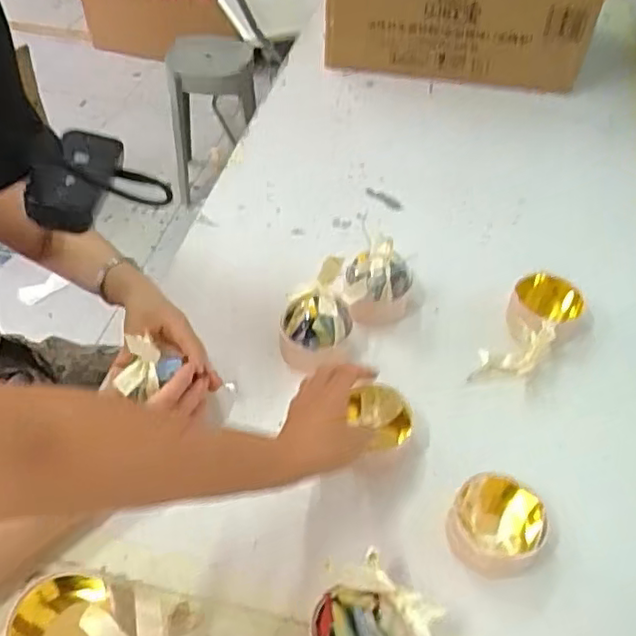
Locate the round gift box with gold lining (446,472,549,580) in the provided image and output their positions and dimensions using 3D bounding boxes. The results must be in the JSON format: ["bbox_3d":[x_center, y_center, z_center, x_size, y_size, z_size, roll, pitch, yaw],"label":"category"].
[{"bbox_3d":[0.163,0.189,0.575,0.079,0.042,0.080,1,47,-1],"label":"round gift box with gold lining"}]

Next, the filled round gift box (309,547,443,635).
[{"bbox_3d":[0.045,0.249,0.493,0.087,0.075,0.085,1,47,-1],"label":"filled round gift box"}]

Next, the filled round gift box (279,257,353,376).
[{"bbox_3d":[-0.001,-0.001,0.690,0.079,0.094,0.072,1,47,-1],"label":"filled round gift box"}]

